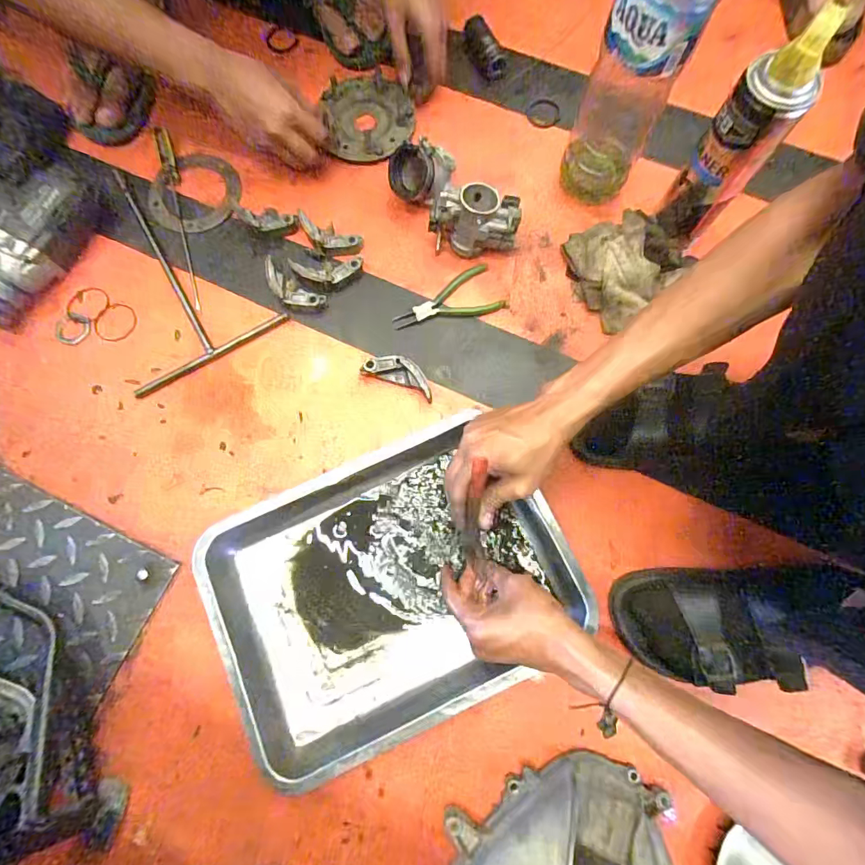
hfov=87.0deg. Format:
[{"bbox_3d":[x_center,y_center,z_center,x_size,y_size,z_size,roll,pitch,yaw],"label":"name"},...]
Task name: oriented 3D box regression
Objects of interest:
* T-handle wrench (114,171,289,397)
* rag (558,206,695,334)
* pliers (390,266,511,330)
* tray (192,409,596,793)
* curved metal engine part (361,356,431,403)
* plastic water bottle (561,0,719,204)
[{"bbox_3d":[-0.344,-0.220,0.572,0.188,0.015,0.323,-32,78,-6],"label":"T-handle wrench"},{"bbox_3d":[0.225,-0.204,0.534,0.113,0.060,0.139,-27,77,-4],"label":"rag"},{"bbox_3d":[0.017,-0.161,0.553,0.137,0.005,0.059,-16,77,-2],"label":"pliers"},{"bbox_3d":[-0.044,0.150,0.467,0.344,0.046,0.251,-25,77,-4],"label":"tray"},{"bbox_3d":[-0.036,-0.068,0.529,0.084,0.025,0.031,21,78,7],"label":"curved metal engine part"},{"bbox_3d":[0.203,-0.366,0.441,0.077,0.307,0.096,22,78,7],"label":"plastic water bottle"}]

